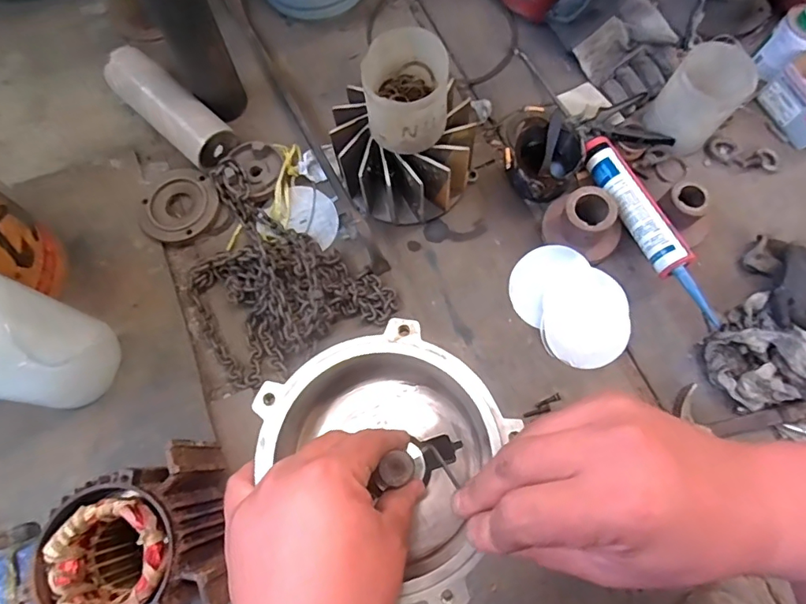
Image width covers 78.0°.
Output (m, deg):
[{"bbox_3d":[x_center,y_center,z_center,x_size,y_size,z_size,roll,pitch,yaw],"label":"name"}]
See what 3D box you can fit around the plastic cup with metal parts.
[{"bbox_3d":[0.004,-0.282,0.678,0.107,0.102,0.115,0,71,0],"label":"plastic cup with metal parts"}]

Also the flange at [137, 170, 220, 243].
[{"bbox_3d":[-0.369,-0.166,0.817,0.129,0.011,0.129,0,71,0],"label":"flange"}]

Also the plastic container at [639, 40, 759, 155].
[{"bbox_3d":[0.490,-0.333,0.829,0.128,0.127,0.112,-42,76,-13],"label":"plastic container"}]

